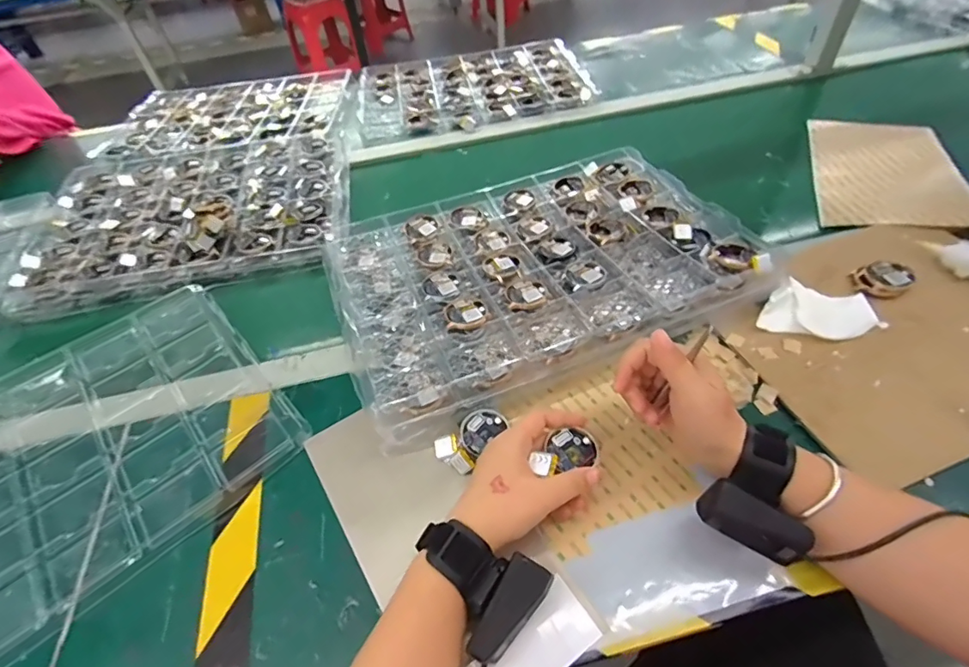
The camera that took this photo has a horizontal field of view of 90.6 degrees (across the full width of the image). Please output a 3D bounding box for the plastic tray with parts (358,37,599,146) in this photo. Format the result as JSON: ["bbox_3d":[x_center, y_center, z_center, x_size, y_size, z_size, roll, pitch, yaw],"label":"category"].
[{"bbox_3d":[-0.027,-0.495,0.946,0.436,0.027,0.334,-14,49,-5],"label":"plastic tray with parts"}]

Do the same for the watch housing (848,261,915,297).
[{"bbox_3d":[0.418,-0.059,0.505,0.048,0.016,0.048,-3,49,4],"label":"watch housing"}]

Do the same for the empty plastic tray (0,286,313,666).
[{"bbox_3d":[-0.422,0.129,0.449,0.423,0.017,0.303,-33,55,-22],"label":"empty plastic tray"}]

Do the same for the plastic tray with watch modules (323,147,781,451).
[{"bbox_3d":[0.055,-0.079,0.559,0.442,0.062,0.308,-20,51,-13],"label":"plastic tray with watch modules"}]

